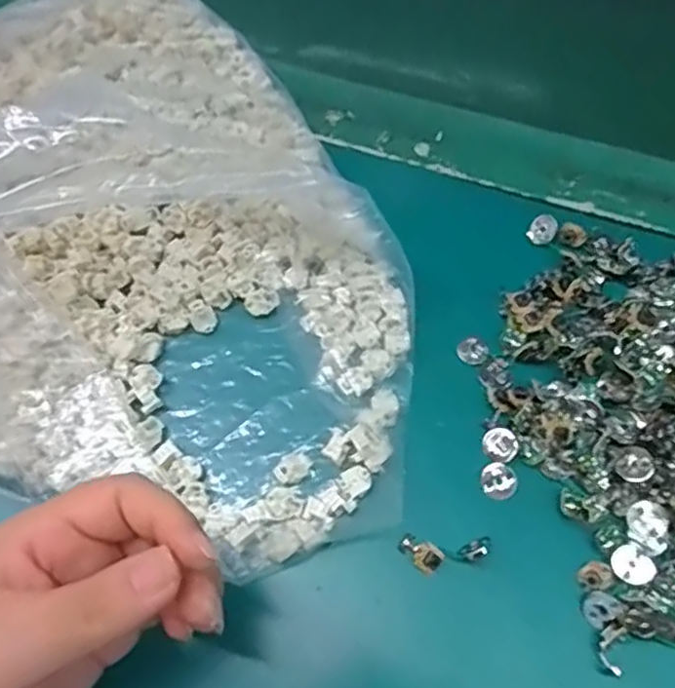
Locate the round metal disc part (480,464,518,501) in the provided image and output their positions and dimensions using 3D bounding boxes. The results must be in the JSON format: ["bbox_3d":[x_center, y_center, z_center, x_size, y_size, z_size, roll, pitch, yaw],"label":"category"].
[{"bbox_3d":[0.072,0.061,0.304,0.016,0.004,0.016,-1,65,2],"label":"round metal disc part"}]

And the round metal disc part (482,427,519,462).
[{"bbox_3d":[0.074,0.045,0.311,0.016,0.004,0.016,-1,65,2],"label":"round metal disc part"}]

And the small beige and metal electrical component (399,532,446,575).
[{"bbox_3d":[0.036,0.089,0.293,0.019,0.005,0.011,42,73,19],"label":"small beige and metal electrical component"}]

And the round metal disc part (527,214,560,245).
[{"bbox_3d":[0.110,-0.061,0.365,0.014,0.004,0.017,26,69,14],"label":"round metal disc part"}]

